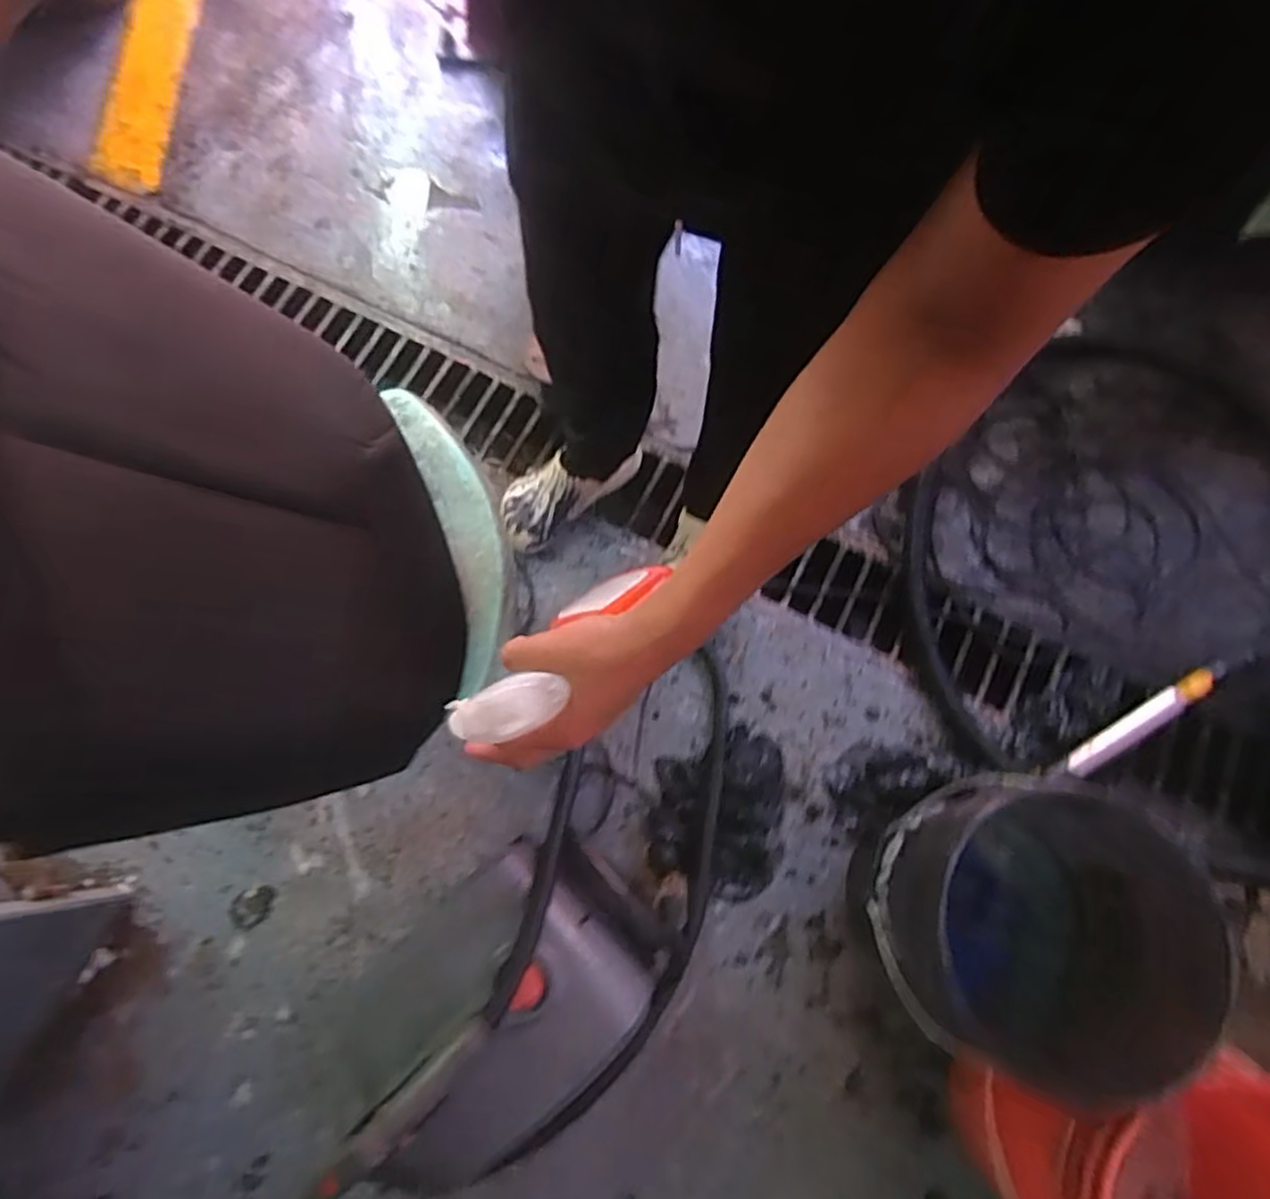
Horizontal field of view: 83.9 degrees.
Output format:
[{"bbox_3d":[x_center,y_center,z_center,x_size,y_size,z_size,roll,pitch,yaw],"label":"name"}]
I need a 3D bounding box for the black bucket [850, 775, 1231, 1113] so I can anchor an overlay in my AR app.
[{"bbox_3d":[0.460,0.385,0.905,0.265,0.379,0.335,16,75,4],"label":"black bucket"}]

